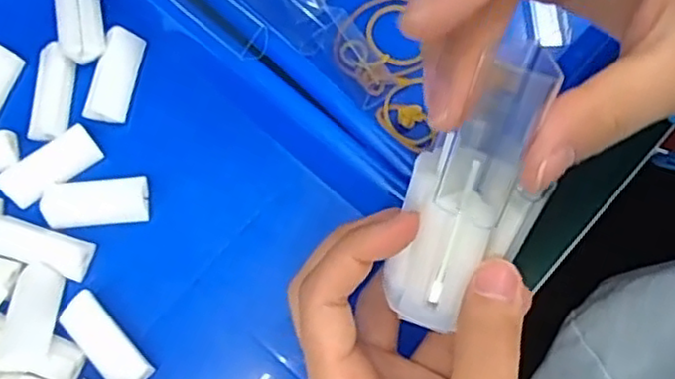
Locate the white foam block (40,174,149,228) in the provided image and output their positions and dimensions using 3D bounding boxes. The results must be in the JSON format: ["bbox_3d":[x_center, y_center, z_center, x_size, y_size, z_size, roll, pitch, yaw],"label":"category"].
[{"bbox_3d":[-0.113,0.006,0.318,0.047,0.008,0.022,-7,74,-3],"label":"white foam block"}]

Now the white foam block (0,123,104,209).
[{"bbox_3d":[-0.135,-0.011,0.318,0.045,0.010,0.019,-36,77,-10],"label":"white foam block"}]

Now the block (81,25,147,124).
[{"bbox_3d":[-0.110,-0.056,0.335,0.019,0.014,0.045,11,74,3],"label":"block"}]

